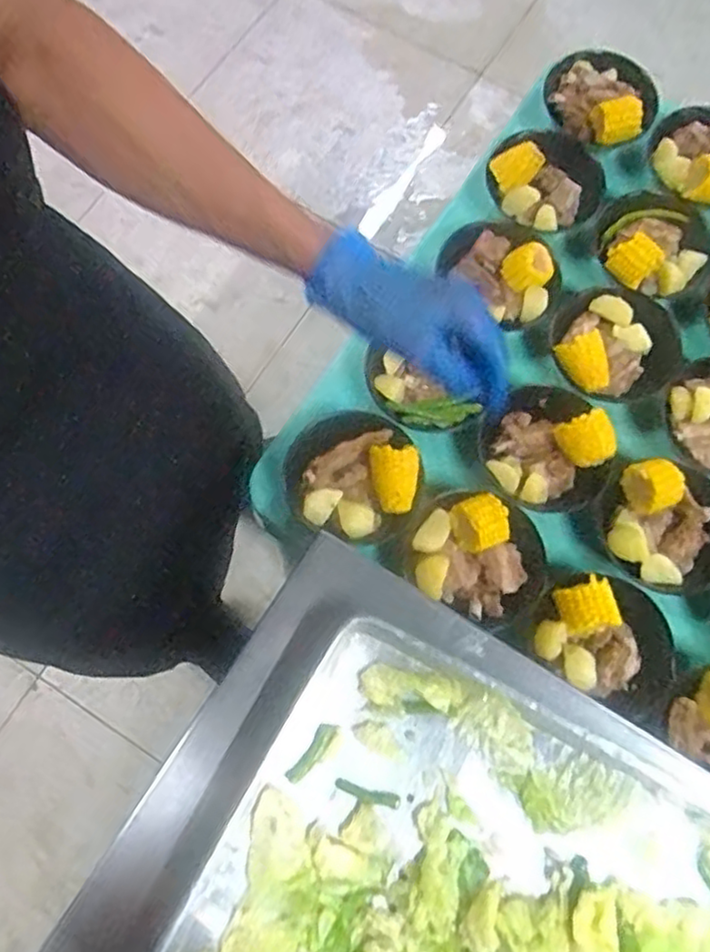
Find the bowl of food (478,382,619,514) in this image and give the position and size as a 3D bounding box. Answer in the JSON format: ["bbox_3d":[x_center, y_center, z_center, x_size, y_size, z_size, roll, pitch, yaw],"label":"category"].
[{"bbox_3d":[0.207,-0.033,0.724,0.137,0.081,0.131,0,71,-1],"label":"bowl of food"}]

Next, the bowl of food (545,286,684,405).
[{"bbox_3d":[0.288,-0.147,0.766,0.138,0.046,0.136,0,71,-1],"label":"bowl of food"}]

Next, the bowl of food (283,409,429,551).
[{"bbox_3d":[-0.001,0.001,0.696,0.139,0.062,0.136,21,72,6],"label":"bowl of food"}]

